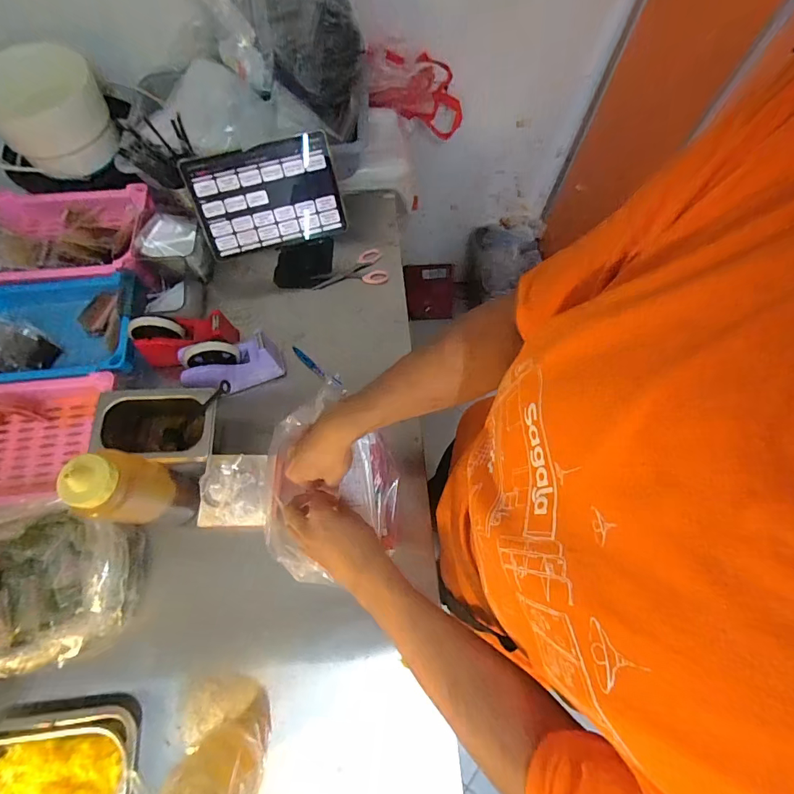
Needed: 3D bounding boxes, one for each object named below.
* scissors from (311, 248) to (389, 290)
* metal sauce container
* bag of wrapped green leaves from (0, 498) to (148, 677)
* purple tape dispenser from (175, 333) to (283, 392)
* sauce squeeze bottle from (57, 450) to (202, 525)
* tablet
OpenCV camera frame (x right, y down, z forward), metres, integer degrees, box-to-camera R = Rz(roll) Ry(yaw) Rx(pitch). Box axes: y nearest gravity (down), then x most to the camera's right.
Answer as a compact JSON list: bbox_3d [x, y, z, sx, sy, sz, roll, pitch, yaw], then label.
[{"bbox_3d":[-0.097,-0.263,0.839,0.151,0.010,0.075,-4,76,1],"label":"scissors"},{"bbox_3d":[-0.365,0.053,0.652,0.180,0.107,0.116,1,70,0],"label":"metal sauce container"},{"bbox_3d":[-0.528,0.259,0.572,0.308,0.101,0.214,1,70,0],"label":"bag of wrapped green leaves"},{"bbox_3d":[-0.280,-0.057,0.703,0.159,0.110,0.066,-16,40,-18],"label":"purple tape dispenser"},{"bbox_3d":[-0.352,0.129,0.559,0.072,0.228,0.089,10,70,3],"label":"sauce squeeze bottle"},{"bbox_3d":[-0.229,-0.355,0.733,0.250,0.162,0.013,-17,29,-7],"label":"tablet"}]

